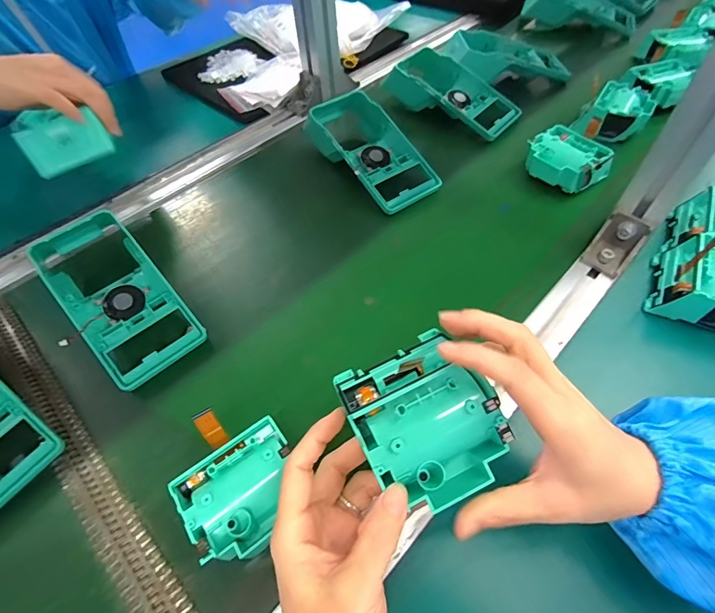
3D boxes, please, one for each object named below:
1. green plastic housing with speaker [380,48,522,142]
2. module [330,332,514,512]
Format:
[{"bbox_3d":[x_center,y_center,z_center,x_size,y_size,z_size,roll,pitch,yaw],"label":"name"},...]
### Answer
[{"bbox_3d":[0.130,-0.290,0.540,0.175,0.045,0.091,32,62,23],"label":"green plastic housing with speaker"},{"bbox_3d":[0.033,0.060,0.213,0.076,0.042,0.083,-23,56,-13],"label":"module"}]

